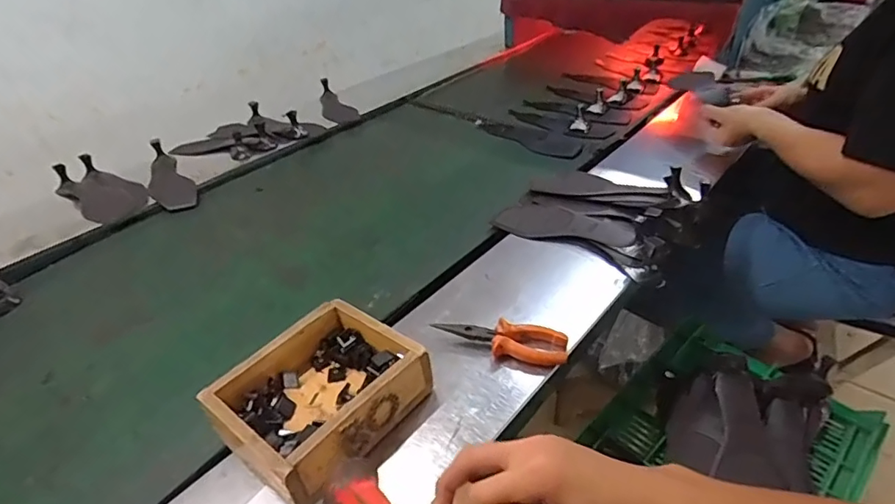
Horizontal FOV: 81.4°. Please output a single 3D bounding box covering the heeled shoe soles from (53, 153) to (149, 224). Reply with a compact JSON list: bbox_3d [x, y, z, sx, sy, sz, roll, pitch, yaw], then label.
[{"bbox_3d":[-0.667,-0.125,0.996,0.238,0.047,0.113,23,44,33],"label":"heeled shoe soles"}]

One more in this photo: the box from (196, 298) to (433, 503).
[{"bbox_3d":[-0.131,0.145,0.536,0.154,0.065,0.175,23,44,33],"label":"box"}]

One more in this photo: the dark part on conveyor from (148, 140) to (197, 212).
[{"bbox_3d":[-0.552,-0.152,1.021,0.078,0.056,0.231,-23,39,-24],"label":"dark part on conveyor"}]

